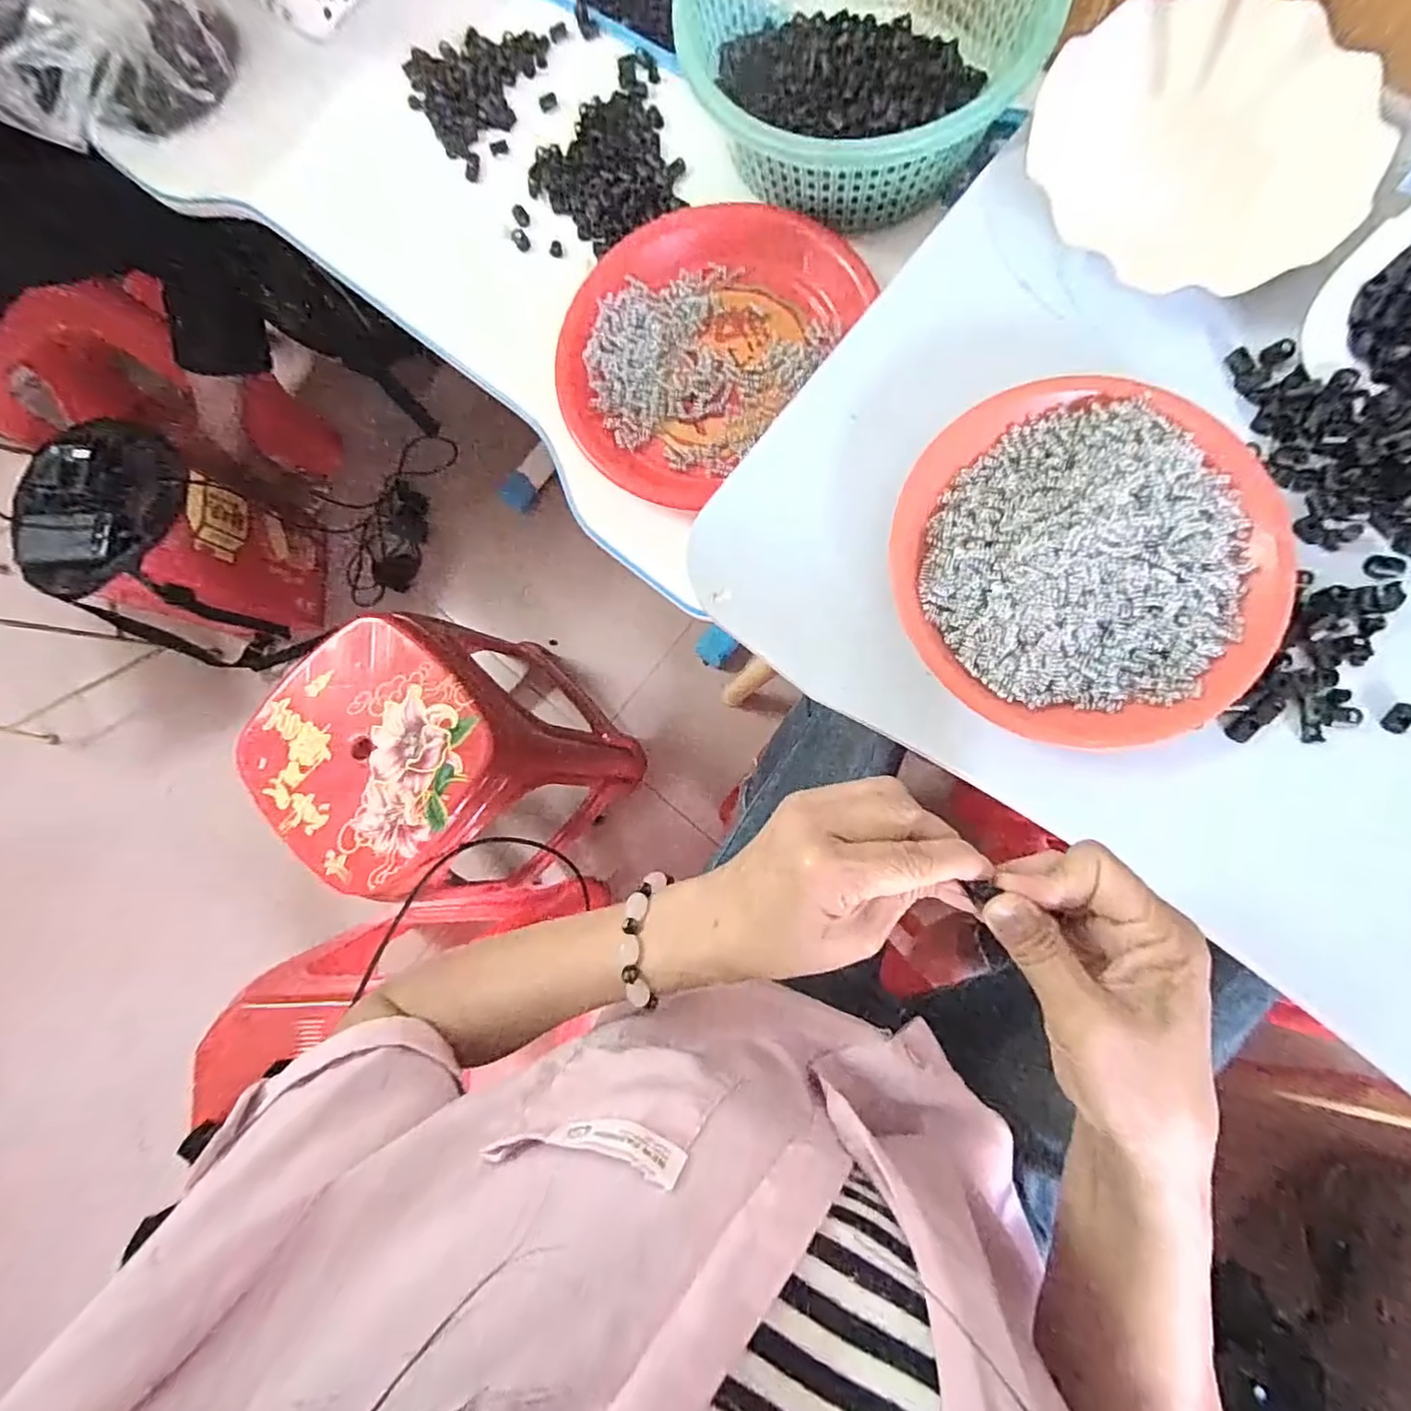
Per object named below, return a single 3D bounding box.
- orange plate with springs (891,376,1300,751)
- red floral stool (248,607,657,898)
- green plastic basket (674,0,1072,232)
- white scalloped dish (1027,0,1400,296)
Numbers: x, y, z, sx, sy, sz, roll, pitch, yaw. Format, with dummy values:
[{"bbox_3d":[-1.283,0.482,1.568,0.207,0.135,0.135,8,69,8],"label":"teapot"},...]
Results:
[{"bbox_3d":[0.201,-0.077,0.331,0.189,0.028,0.189,-1,86,9],"label":"orange plate with springs"},{"bbox_3d":[-0.309,0.081,0.861,0.304,0.397,0.320,-43,79,0],"label":"red floral stool"},{"bbox_3d":[0.104,-0.457,0.421,0.212,0.083,0.223,-34,80,2],"label":"green plastic basket"},{"bbox_3d":[0.288,-0.327,0.353,0.179,0.018,0.171,-1,86,9],"label":"white scalloped dish"}]

